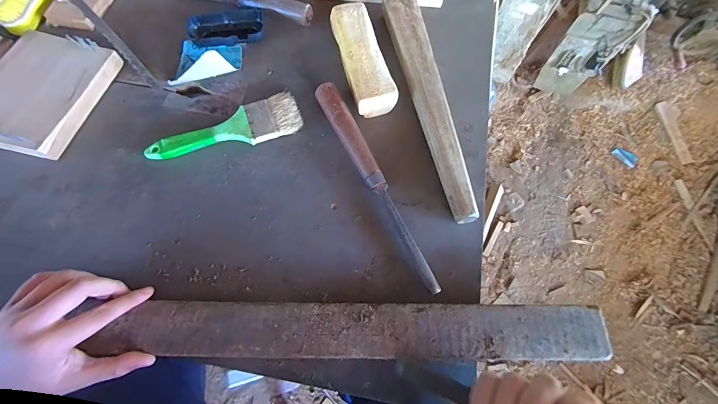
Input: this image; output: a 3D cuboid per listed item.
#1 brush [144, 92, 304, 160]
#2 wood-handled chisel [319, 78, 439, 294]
[{"bbox_3d":[-0.176,-0.096,0.422,0.197,0.018,0.062,-18,69,-8],"label":"brush"},{"bbox_3d":[0.019,-0.027,0.392,0.026,0.024,0.292,-24,70,-10],"label":"wood-handled chisel"}]

